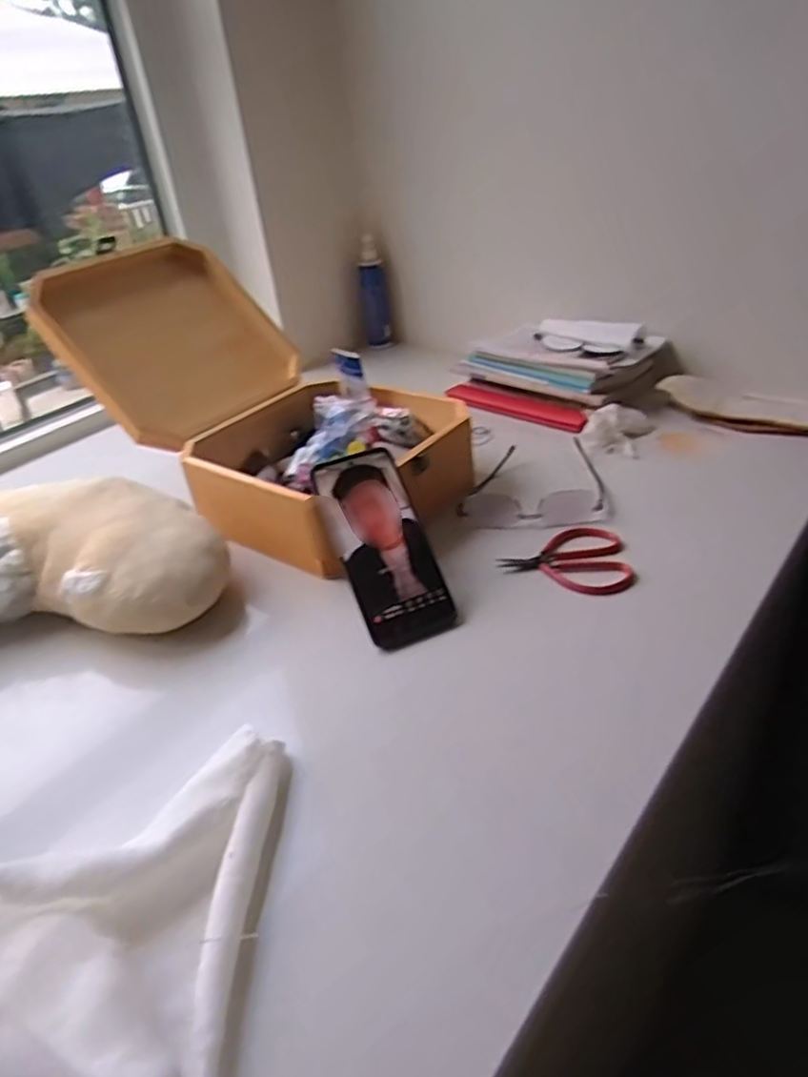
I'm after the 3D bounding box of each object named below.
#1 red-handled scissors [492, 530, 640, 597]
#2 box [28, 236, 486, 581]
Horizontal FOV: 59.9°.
[{"bbox_3d":[0.143,0.020,0.625,0.109,0.016,0.084,-2,34,7],"label":"red-handled scissors"},{"bbox_3d":[-0.157,-0.166,0.754,0.427,0.218,0.252,20,42,35],"label":"box"}]

